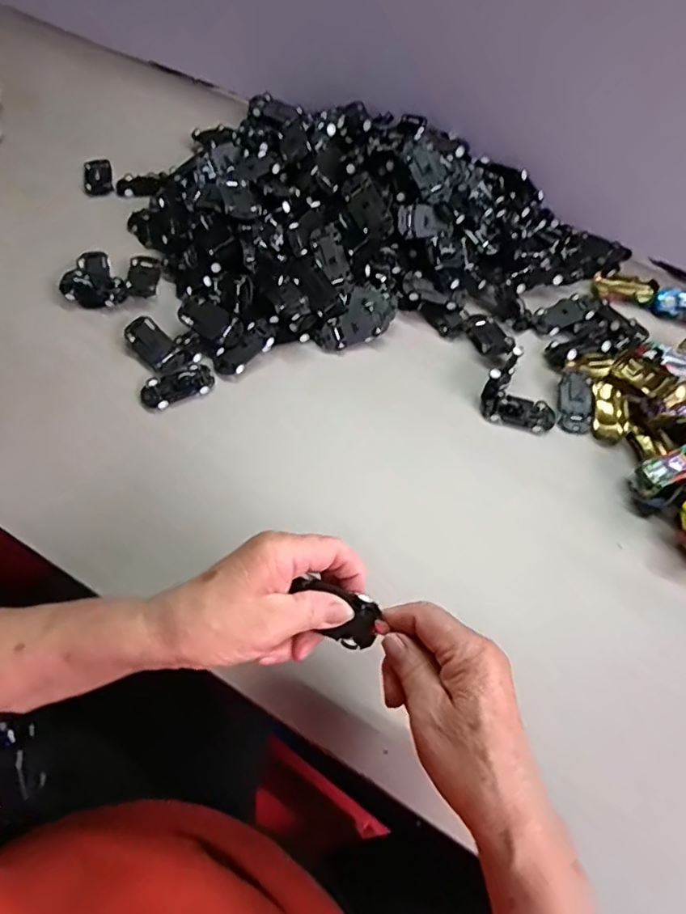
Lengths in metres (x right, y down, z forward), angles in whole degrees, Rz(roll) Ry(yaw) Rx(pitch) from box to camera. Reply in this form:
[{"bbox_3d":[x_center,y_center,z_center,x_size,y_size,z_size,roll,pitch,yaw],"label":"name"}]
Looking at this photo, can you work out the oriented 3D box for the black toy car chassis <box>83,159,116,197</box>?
[{"bbox_3d":[-0.286,-0.326,0.652,0.034,0.010,0.055,-11,61,-10],"label":"black toy car chassis"}]

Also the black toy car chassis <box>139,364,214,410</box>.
[{"bbox_3d":[-0.150,-0.065,0.504,0.065,0.008,0.031,-23,64,-16],"label":"black toy car chassis"}]

